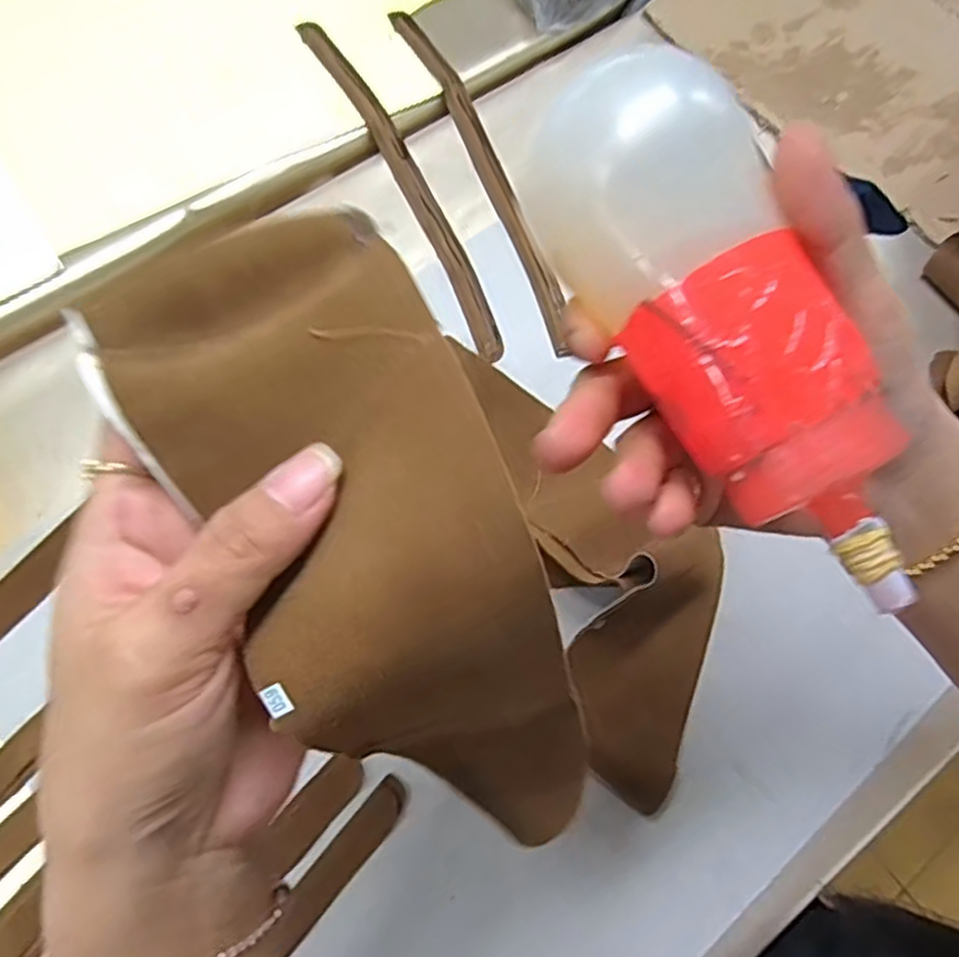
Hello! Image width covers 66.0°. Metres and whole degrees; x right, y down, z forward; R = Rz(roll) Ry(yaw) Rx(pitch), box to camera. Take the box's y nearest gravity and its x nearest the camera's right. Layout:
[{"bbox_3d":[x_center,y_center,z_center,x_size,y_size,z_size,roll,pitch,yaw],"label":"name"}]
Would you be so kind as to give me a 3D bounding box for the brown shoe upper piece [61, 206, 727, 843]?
[{"bbox_3d":[-0.014,0.023,0.202,0.094,0.092,0.208,-42,99,-15],"label":"brown shoe upper piece"}]

